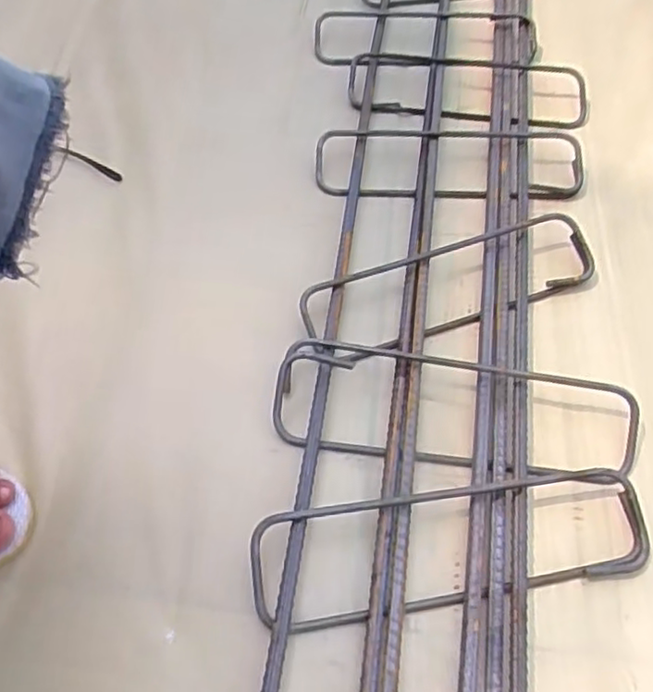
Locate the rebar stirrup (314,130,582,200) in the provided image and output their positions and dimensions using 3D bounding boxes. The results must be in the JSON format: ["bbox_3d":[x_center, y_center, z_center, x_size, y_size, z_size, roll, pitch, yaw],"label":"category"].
[{"bbox_3d":[0.144,-0.215,0.766,0.307,0.027,0.110,-3,54,-6],"label":"rebar stirrup"}]

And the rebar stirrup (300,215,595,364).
[{"bbox_3d":[0.125,-0.061,0.650,0.305,0.033,0.092,-18,57,-16],"label":"rebar stirrup"}]

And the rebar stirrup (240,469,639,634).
[{"bbox_3d":[0.098,0.149,0.499,0.305,0.029,0.079,-6,54,-8],"label":"rebar stirrup"}]

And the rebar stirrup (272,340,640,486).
[{"bbox_3d":[0.110,0.056,0.560,0.309,0.040,0.107,10,54,4],"label":"rebar stirrup"}]

